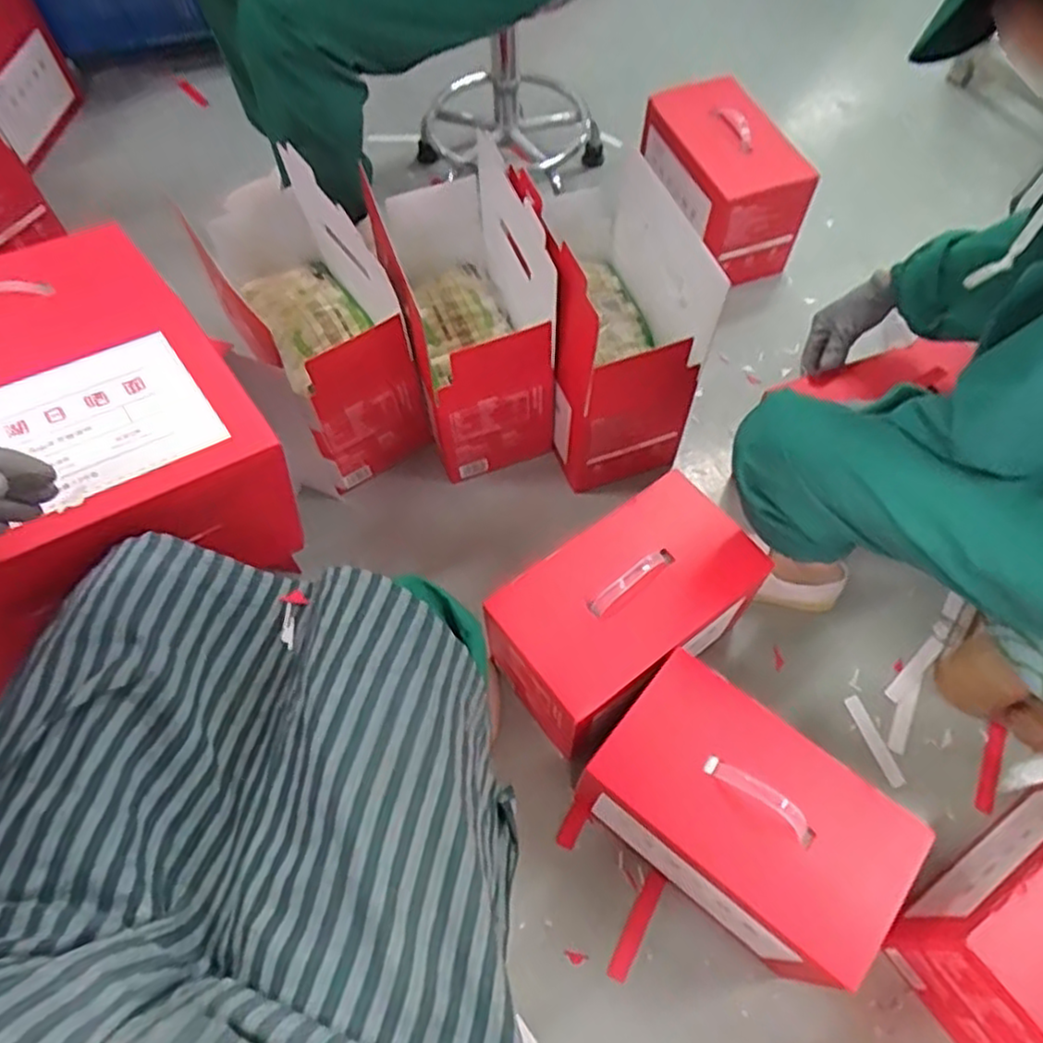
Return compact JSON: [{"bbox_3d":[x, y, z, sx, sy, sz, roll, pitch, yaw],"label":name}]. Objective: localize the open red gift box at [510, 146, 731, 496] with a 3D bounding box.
[{"bbox_3d":[0.110,-0.306,1.042,0.193,0.350,0.374,-14,62,-7],"label":"open red gift box"}]

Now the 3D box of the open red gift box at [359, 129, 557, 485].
[{"bbox_3d":[-0.082,-0.298,1.044,0.181,0.337,0.331,-15,62,-8],"label":"open red gift box"}]

